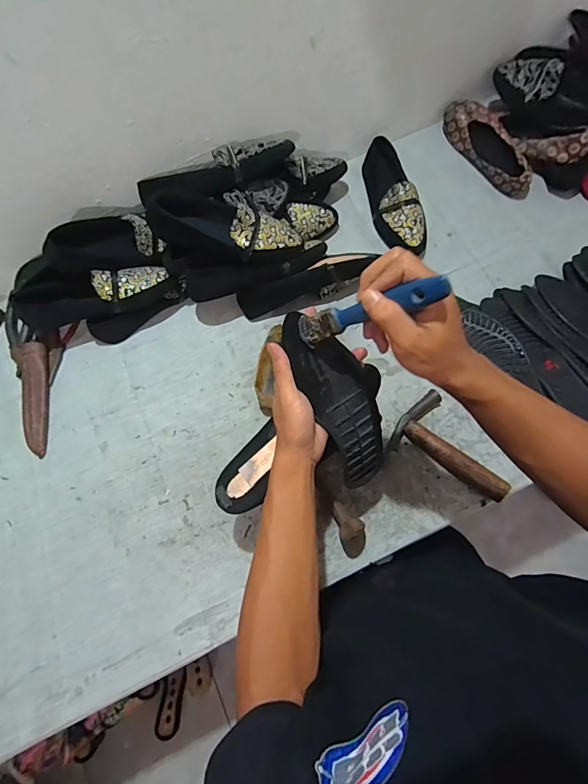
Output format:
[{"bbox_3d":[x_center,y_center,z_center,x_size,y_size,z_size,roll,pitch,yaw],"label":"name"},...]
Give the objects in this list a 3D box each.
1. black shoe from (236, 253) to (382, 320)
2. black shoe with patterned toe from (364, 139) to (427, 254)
[{"bbox_3d":[0.030,-0.188,0.717,0.250,0.066,0.069,-24,70,-6],"label":"black shoe"},{"bbox_3d":[0.186,-0.366,0.776,0.084,0.063,0.238,-13,69,-2],"label":"black shoe with patterned toe"}]

